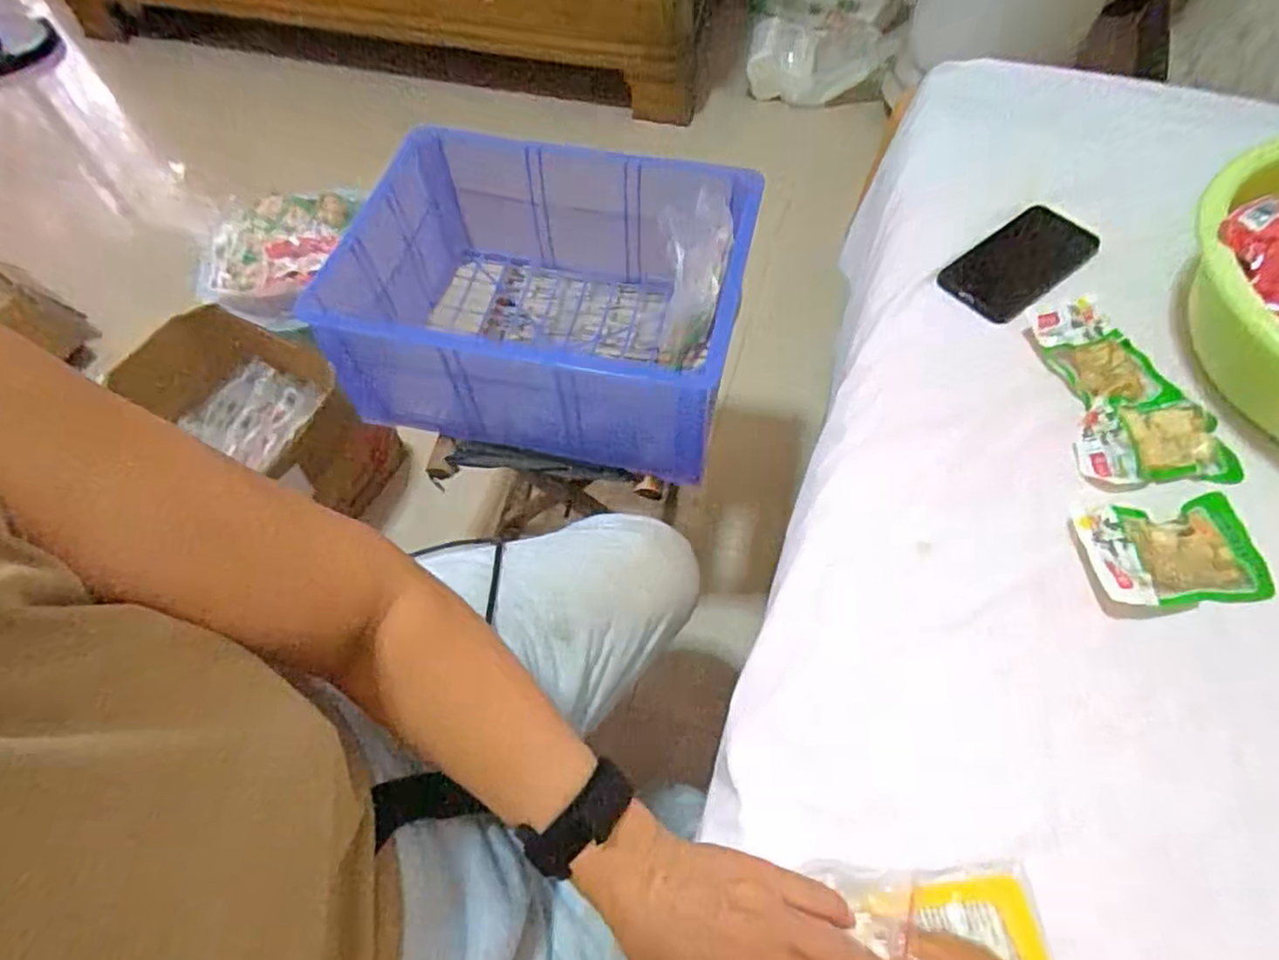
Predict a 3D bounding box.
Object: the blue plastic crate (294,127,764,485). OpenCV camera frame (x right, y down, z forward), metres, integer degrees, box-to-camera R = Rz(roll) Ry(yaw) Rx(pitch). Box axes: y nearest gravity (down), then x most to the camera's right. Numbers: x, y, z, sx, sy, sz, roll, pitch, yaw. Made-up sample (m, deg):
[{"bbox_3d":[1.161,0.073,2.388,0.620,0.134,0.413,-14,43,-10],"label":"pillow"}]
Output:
[{"bbox_3d":[-0.096,-0.203,0.788,0.409,0.192,0.312,13,60,10],"label":"blue plastic crate"}]

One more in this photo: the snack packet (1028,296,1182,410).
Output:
[{"bbox_3d":[0.389,-0.105,0.574,0.076,0.023,0.111,-10,59,-4],"label":"snack packet"}]

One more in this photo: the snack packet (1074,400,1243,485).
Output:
[{"bbox_3d":[0.402,-0.029,0.529,0.119,0.015,0.068,-1,58,2],"label":"snack packet"}]

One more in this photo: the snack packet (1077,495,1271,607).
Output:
[{"bbox_3d":[0.377,0.050,0.482,0.122,0.020,0.077,-6,58,-1],"label":"snack packet"}]

